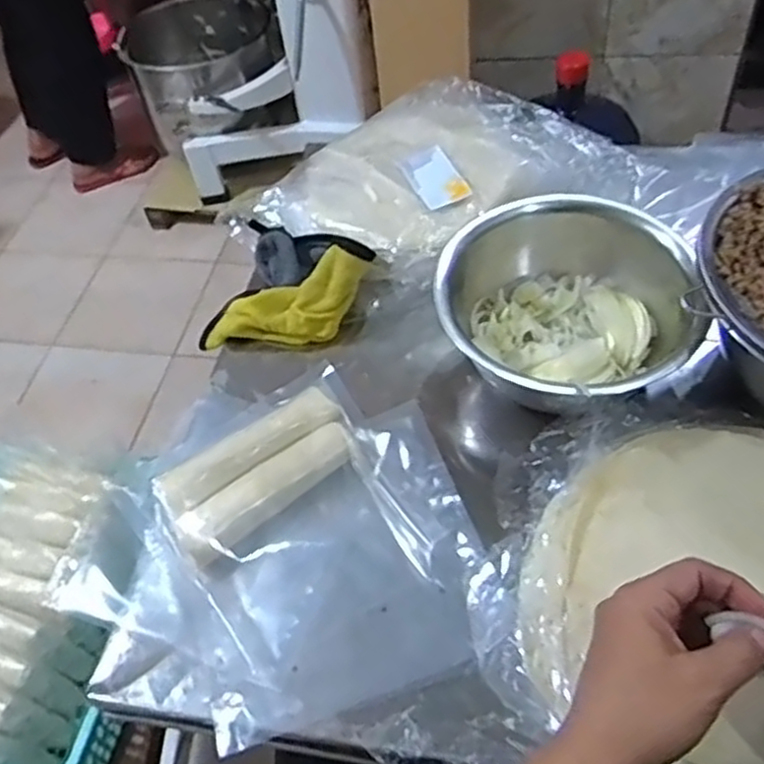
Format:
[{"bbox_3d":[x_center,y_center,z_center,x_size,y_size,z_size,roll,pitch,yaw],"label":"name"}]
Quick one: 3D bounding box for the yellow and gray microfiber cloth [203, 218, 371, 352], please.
[{"bbox_3d":[-0.083,-0.082,0.646,0.123,0.066,0.115,19,56,20],"label":"yellow and gray microfiber cloth"}]

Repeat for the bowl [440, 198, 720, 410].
[{"bbox_3d":[0.137,-0.058,0.555,0.149,0.104,0.183,33,63,28],"label":"bowl"}]

